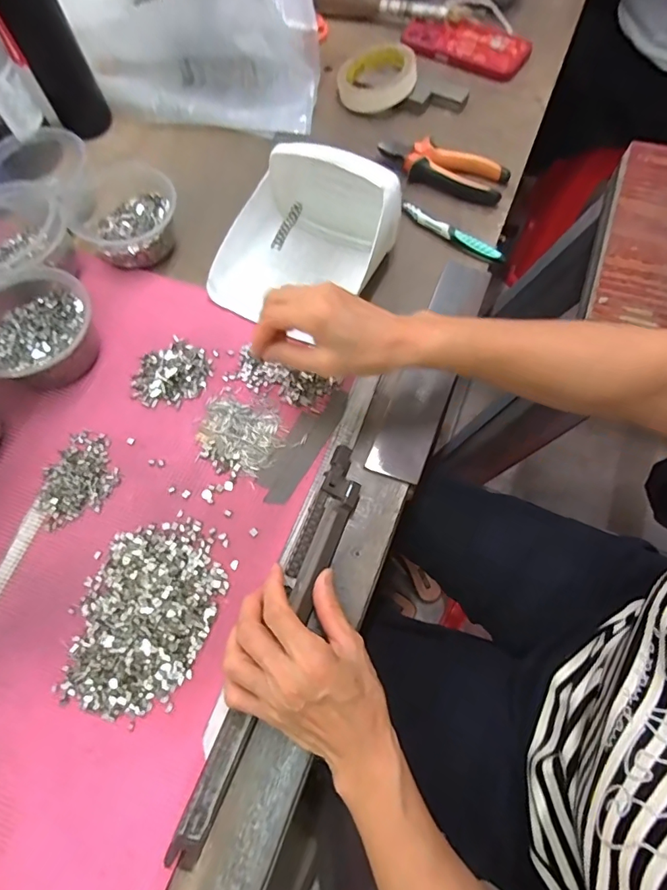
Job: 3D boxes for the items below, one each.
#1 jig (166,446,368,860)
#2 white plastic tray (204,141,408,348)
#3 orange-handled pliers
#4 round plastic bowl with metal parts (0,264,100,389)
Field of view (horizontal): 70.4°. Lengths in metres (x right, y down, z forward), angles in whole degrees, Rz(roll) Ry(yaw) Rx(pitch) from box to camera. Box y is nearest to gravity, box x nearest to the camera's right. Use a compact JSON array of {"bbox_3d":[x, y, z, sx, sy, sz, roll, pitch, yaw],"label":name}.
[{"bbox_3d":[-0.043,0.143,0.365,0.033,0.015,0.311,21,72,10],"label":"jig"},{"bbox_3d":[-0.028,-0.211,0.476,0.155,0.081,0.180,24,71,11],"label":"white plastic tray"},{"bbox_3d":[0.125,-0.320,0.546,0.147,0.024,0.049,24,71,11],"label":"orange-handled pliers"},{"bbox_3d":[-0.283,-0.109,0.450,0.113,0.062,0.109,-1,68,2],"label":"round plastic bowl with metal parts"}]

